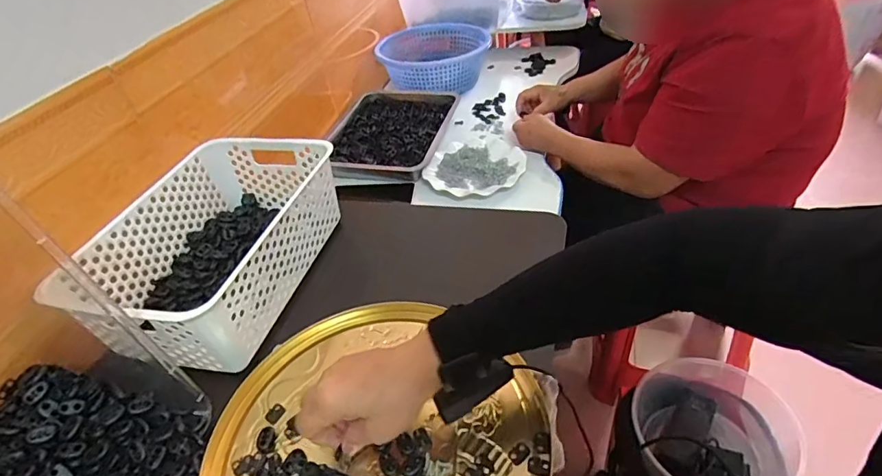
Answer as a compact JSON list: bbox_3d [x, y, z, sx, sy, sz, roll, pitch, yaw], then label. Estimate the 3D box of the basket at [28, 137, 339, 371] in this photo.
[{"bbox_3d":[-0.270,0.002,0.594,0.201,0.098,0.302,4,41,14],"label":"basket"}]

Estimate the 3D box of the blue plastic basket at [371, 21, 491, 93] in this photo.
[{"bbox_3d":[-0.016,-0.450,1.207,0.261,0.082,0.261,4,41,15],"label":"blue plastic basket"}]

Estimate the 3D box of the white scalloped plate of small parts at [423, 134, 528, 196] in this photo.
[{"bbox_3d":[0.062,-0.138,0.914,0.180,0.013,0.174,-5,40,4],"label":"white scalloped plate of small parts"}]

